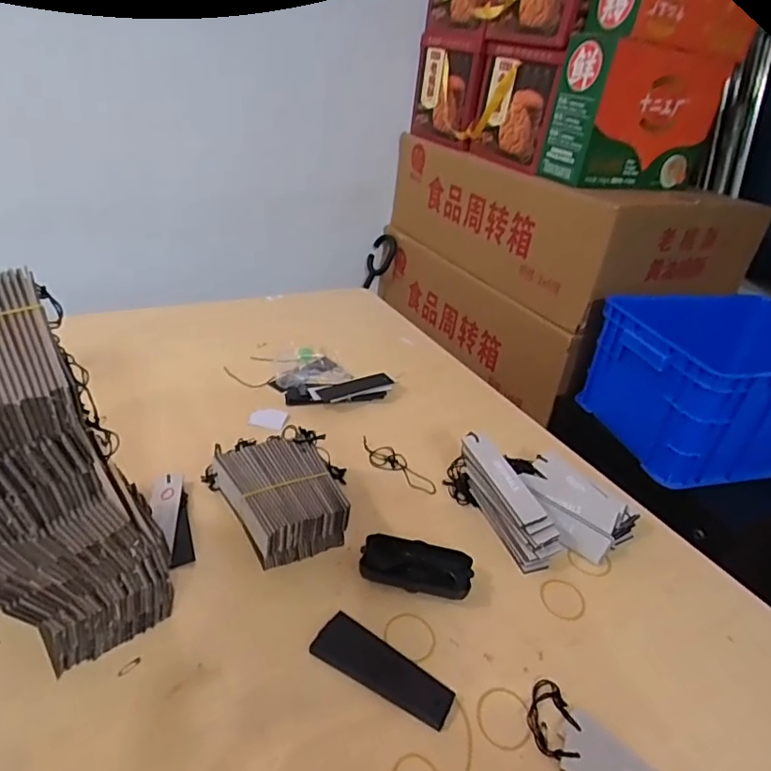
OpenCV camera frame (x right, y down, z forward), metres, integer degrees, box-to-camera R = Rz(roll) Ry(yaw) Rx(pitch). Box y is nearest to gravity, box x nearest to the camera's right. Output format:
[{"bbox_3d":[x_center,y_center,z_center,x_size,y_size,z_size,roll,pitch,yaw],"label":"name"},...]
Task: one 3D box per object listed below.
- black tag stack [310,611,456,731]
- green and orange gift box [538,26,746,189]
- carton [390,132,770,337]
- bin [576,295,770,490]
[{"bbox_3d":[-0.002,0.243,0.477,0.125,0.004,0.046,22,34,23],"label":"black tag stack"},{"bbox_3d":[0.593,-0.609,1.277,0.509,0.280,0.168,-18,39,-35],"label":"green and orange gift box"},{"bbox_3d":[0.499,-0.467,1.496,0.681,0.244,0.751,-14,37,-31],"label":"carton"},{"bbox_3d":[0.640,0.002,1.032,0.417,0.209,0.281,-3,33,-16],"label":"bin"}]

